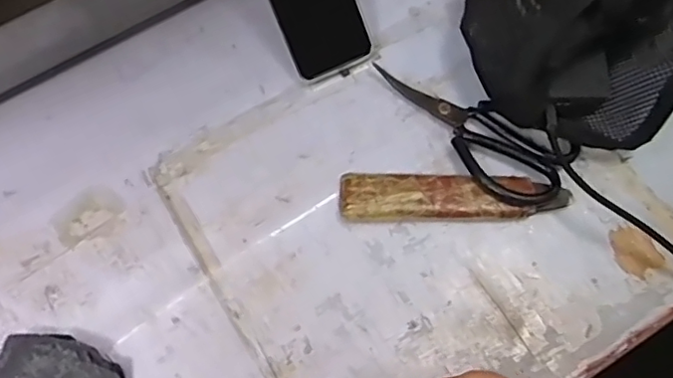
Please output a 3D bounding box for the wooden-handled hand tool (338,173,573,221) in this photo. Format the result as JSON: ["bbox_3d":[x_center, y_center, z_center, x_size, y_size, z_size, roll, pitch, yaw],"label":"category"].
[{"bbox_3d":[0.097,0.007,0.479,0.186,0.023,0.039,0,71,1],"label":"wooden-handled hand tool"}]

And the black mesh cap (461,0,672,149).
[{"bbox_3d":[0.235,-0.168,0.501,0.271,0.089,0.212,-41,75,-12],"label":"black mesh cap"}]

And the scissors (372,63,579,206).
[{"bbox_3d":[0.110,-0.048,0.500,0.180,0.023,0.072,32,75,11],"label":"scissors"}]

